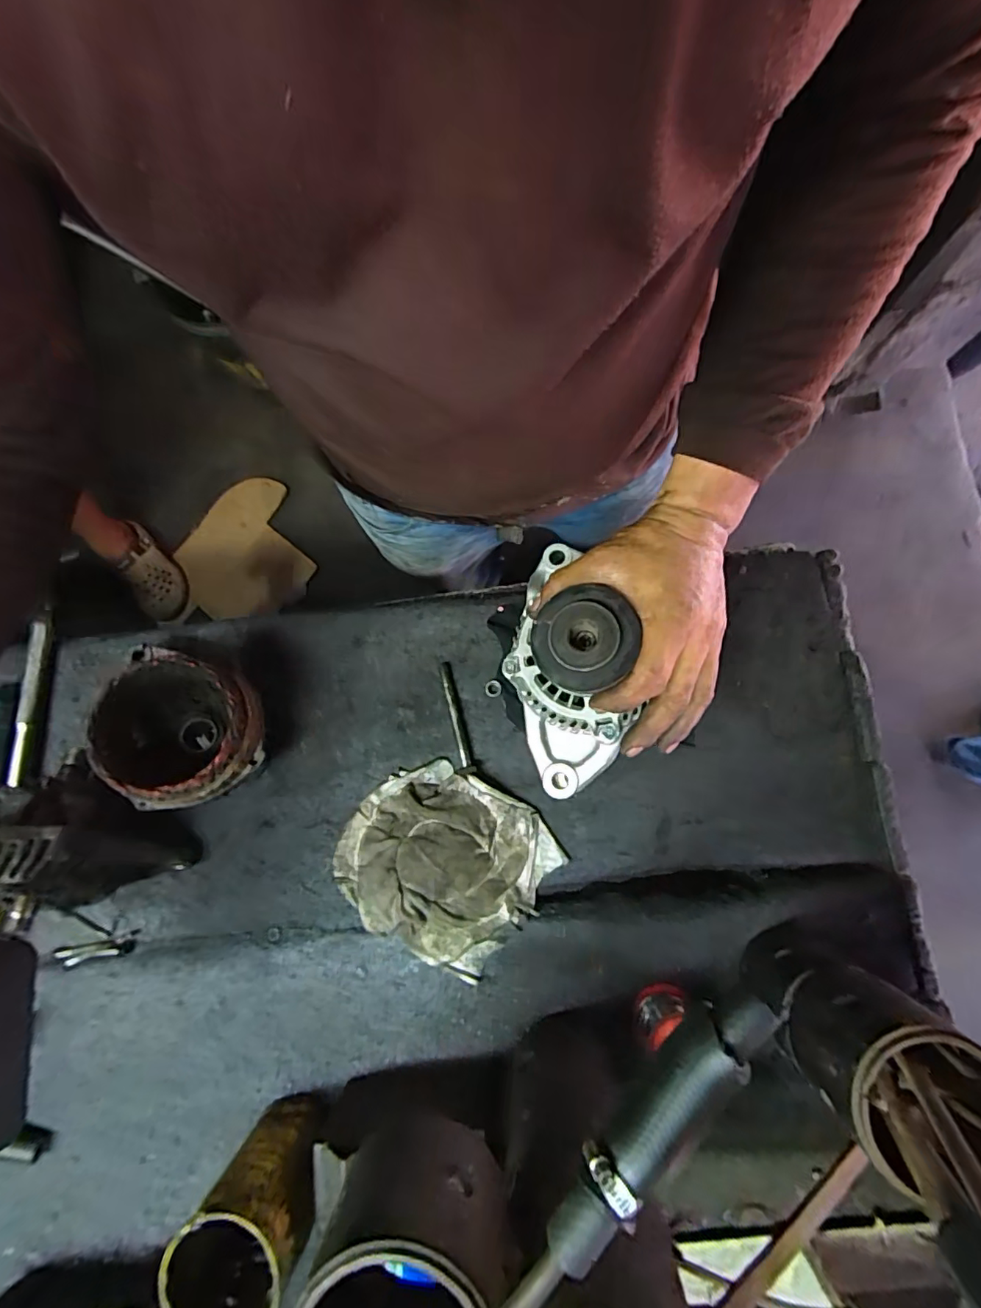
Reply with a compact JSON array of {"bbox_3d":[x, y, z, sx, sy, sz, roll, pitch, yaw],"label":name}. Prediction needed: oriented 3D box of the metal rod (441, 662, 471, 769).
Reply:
[{"bbox_3d":[-0.033,0.056,0.494,0.010,0.010,0.098,-13,81,1],"label":"metal rod"}]

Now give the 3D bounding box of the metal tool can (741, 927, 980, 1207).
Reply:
[{"bbox_3d":[0.230,0.246,0.348,0.077,0.194,0.085,29,80,7],"label":"metal tool can"}]

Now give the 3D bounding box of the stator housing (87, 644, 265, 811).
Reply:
[{"bbox_3d":[-0.240,0.064,0.438,0.103,0.116,0.107,-37,81,-7],"label":"stator housing"}]

